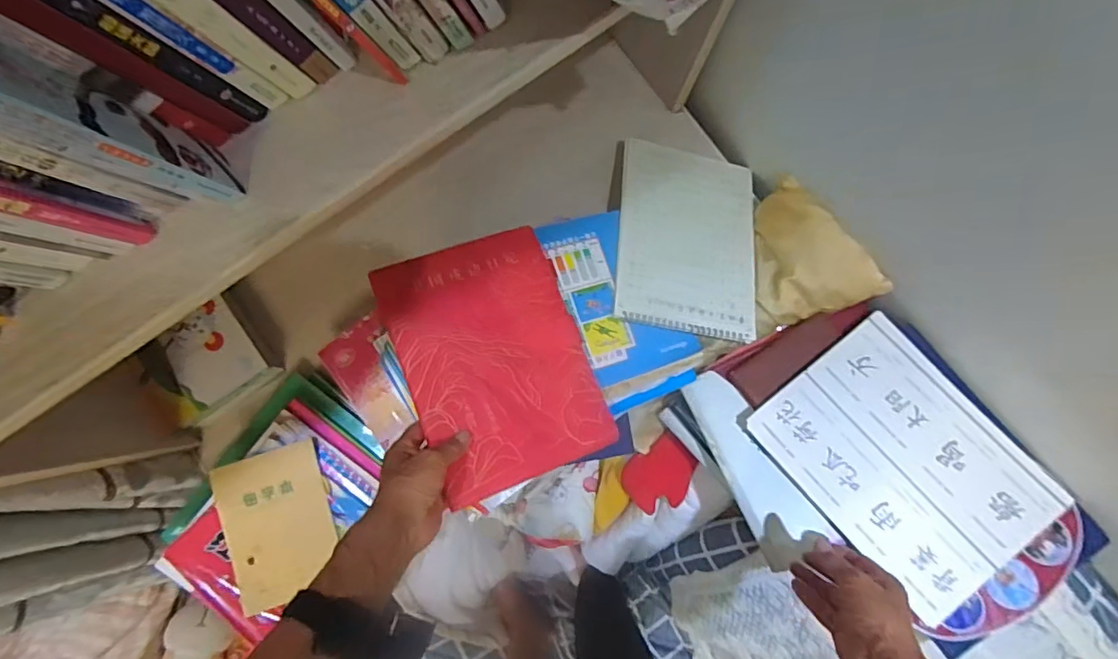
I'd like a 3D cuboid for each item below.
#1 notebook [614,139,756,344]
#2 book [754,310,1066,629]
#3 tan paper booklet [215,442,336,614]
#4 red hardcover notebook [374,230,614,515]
[{"bbox_3d":[0.171,-0.124,0.718,0.186,0.015,0.259,8,71,-9],"label":"notebook"},{"bbox_3d":[0.409,0.155,0.649,0.216,0.012,0.290,-41,75,0],"label":"book"},{"bbox_3d":[-0.350,0.247,0.684,0.121,0.010,0.185,-14,93,-16],"label":"tan paper booklet"},{"bbox_3d":[-0.071,0.030,0.614,0.198,0.009,0.273,-19,79,-15],"label":"red hardcover notebook"}]

